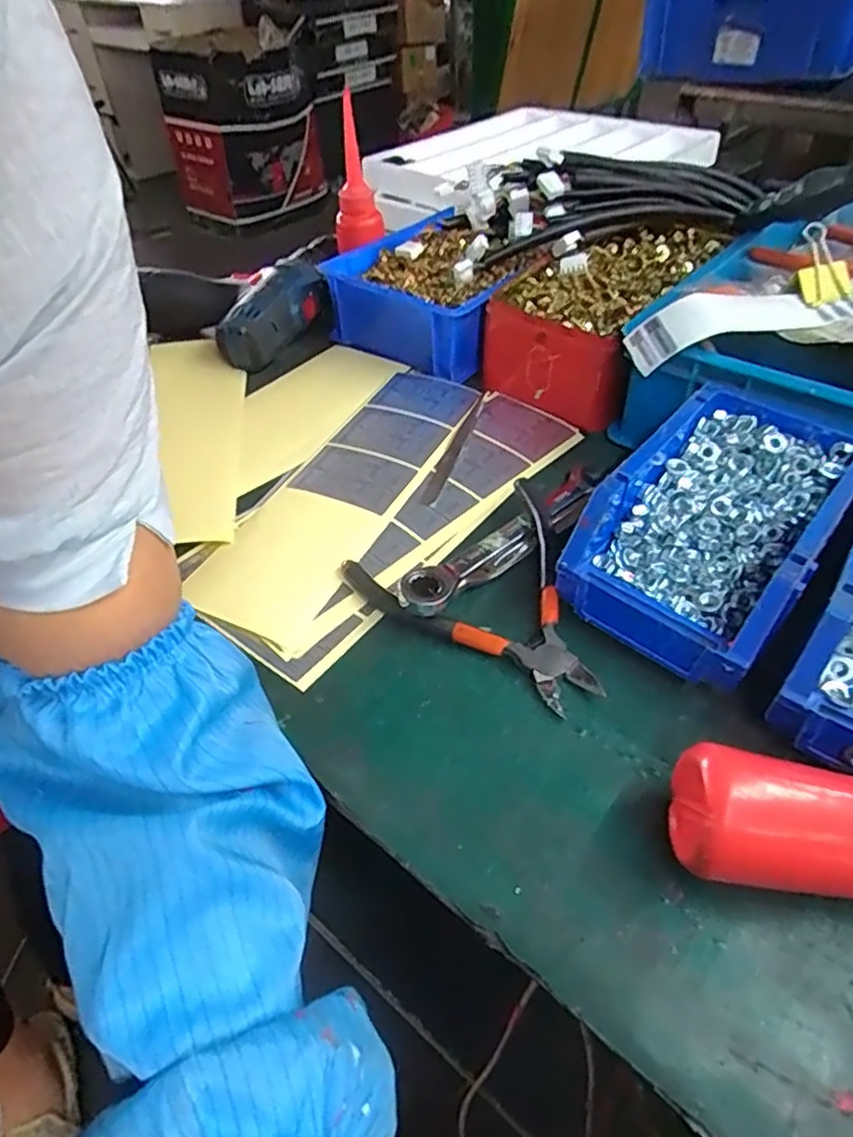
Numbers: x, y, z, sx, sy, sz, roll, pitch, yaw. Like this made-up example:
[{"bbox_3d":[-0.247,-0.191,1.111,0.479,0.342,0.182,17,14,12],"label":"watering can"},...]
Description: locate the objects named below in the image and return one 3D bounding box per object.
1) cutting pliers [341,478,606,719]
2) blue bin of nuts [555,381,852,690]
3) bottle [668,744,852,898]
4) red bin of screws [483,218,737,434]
[{"bbox_3d":[0.037,0.020,0.352,0.122,0.020,0.135,-19,51,-19],"label":"cutting pliers"},{"bbox_3d":[0.155,-0.023,0.352,0.101,0.072,0.160,33,56,25],"label":"blue bin of nuts"},{"bbox_3d":[0.182,0.102,0.249,0.169,0.047,0.046,3,46,5],"label":"bottle"},{"bbox_3d":[0.149,-0.218,0.540,0.119,0.068,0.234,26,53,25],"label":"red bin of screws"}]

